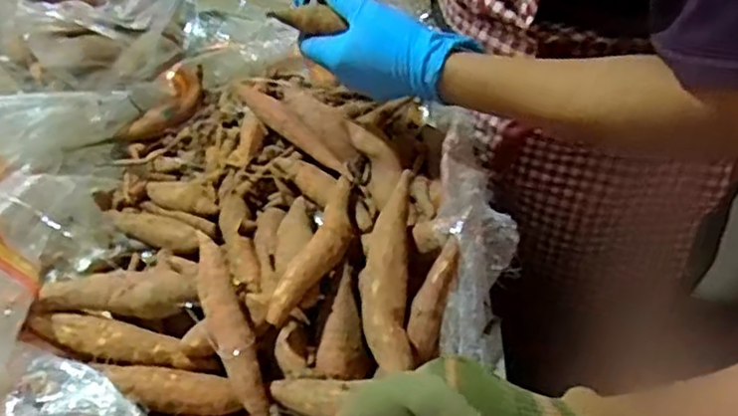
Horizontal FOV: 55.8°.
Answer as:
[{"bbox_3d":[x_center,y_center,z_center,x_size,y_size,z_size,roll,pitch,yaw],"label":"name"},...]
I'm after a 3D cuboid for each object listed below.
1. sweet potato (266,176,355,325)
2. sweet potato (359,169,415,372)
[{"bbox_3d":[-0.036,0.028,0.574,0.033,0.026,0.161,14,43,14],"label":"sweet potato"},{"bbox_3d":[0.014,0.049,0.555,0.040,0.036,0.164,-1,54,3],"label":"sweet potato"}]

